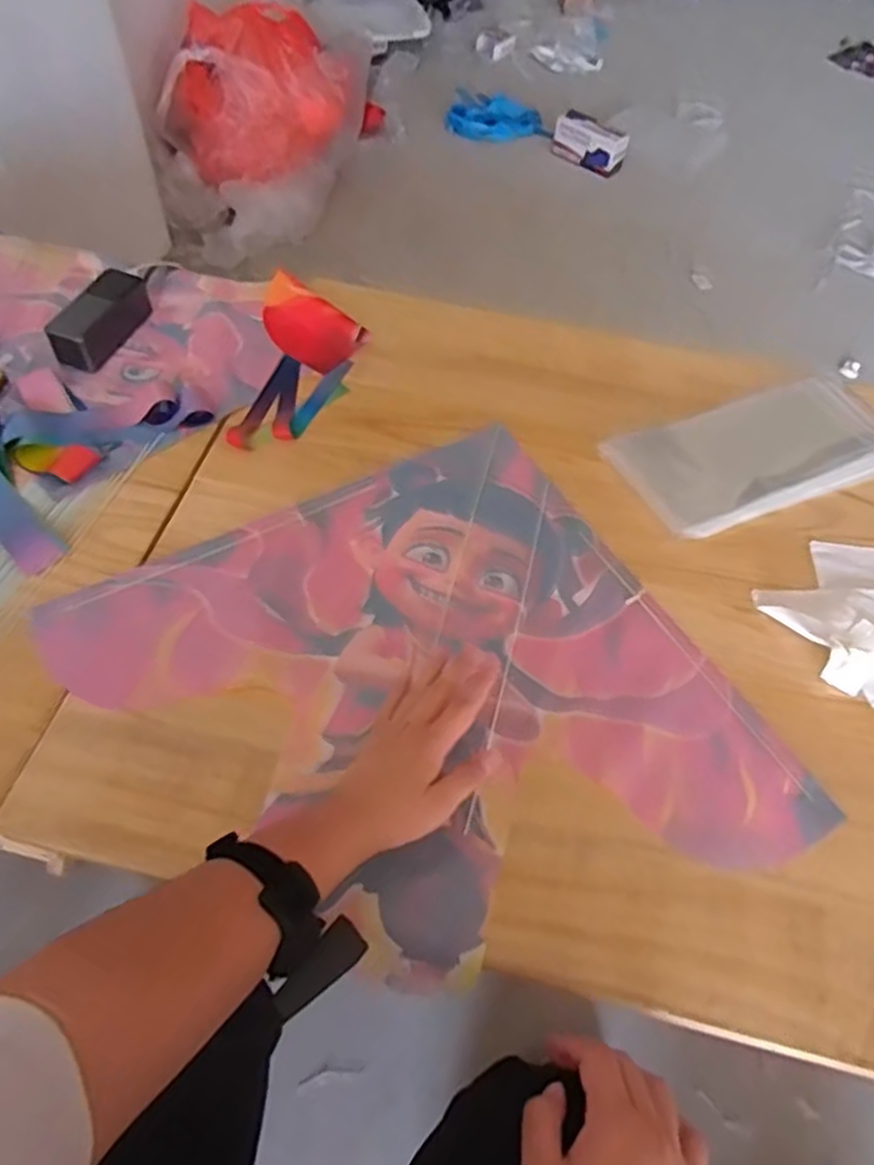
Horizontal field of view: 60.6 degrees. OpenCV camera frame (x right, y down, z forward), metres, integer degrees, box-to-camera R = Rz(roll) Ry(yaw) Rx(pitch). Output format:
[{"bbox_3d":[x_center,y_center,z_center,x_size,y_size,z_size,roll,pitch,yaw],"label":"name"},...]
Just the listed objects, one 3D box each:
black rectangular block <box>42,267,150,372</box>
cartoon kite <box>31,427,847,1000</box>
[{"bbox_3d":[-0.409,-0.324,0.916,0.060,0.054,0.135,17,57,7],"label":"black rectangular block"},{"bbox_3d":[-0.013,0.107,0.660,0.497,0.014,0.497,-25,61,-19],"label":"cartoon kite"}]

